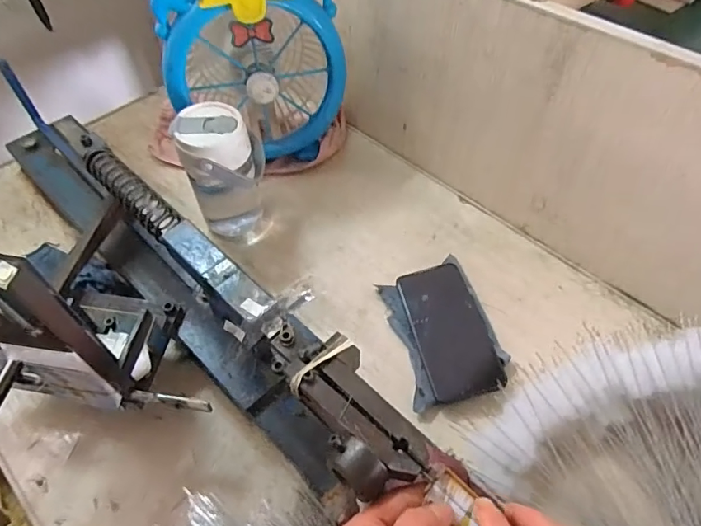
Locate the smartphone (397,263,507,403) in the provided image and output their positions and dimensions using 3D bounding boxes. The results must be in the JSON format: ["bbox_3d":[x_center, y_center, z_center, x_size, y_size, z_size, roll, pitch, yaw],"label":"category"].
[{"bbox_3d":[0.108,0.072,0.534,0.076,0.008,0.158,-19,56,5],"label":"smartphone"}]

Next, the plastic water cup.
[{"bbox_3d":[-0.148,-0.099,0.582,0.094,0.164,0.086,-19,56,-14],"label":"plastic water cup"}]

